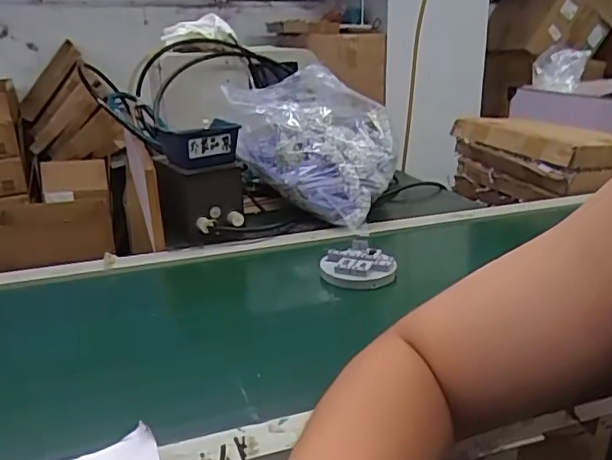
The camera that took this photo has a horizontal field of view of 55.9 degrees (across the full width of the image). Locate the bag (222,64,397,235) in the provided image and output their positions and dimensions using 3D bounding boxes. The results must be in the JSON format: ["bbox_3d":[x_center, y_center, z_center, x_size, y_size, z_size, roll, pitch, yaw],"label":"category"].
[{"bbox_3d":[0.006,-0.153,1.070,0.300,0.221,0.310,1,19,2],"label":"bag"}]

